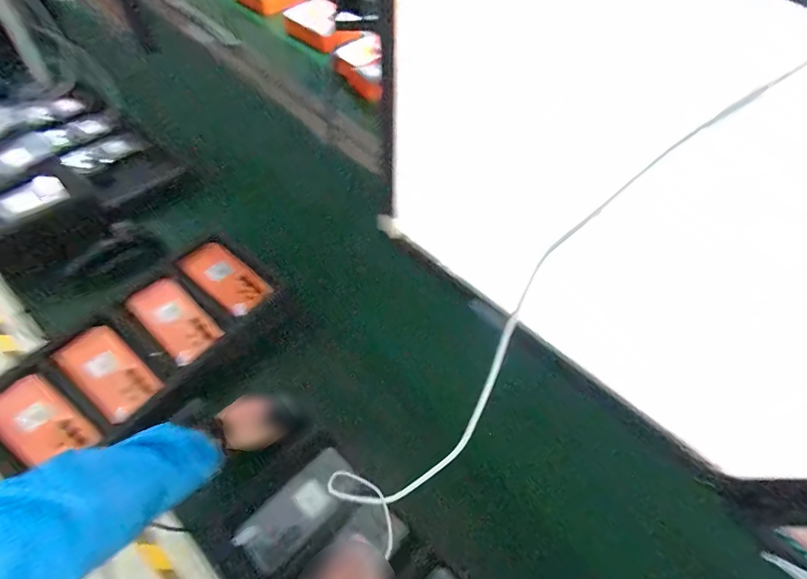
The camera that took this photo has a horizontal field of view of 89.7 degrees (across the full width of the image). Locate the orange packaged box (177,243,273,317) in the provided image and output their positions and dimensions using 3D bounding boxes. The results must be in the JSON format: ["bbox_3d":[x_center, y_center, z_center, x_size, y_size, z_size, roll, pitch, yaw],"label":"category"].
[{"bbox_3d":[-0.346,-0.025,0.782,0.180,0.024,0.089,36,59,14],"label":"orange packaged box"}]

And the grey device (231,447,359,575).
[{"bbox_3d":[-0.149,0.316,0.590,0.169,0.019,0.076,-37,69,-28],"label":"grey device"}]

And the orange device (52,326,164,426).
[{"bbox_3d":[-0.476,0.135,0.659,0.171,0.030,0.084,37,59,15],"label":"orange device"}]

